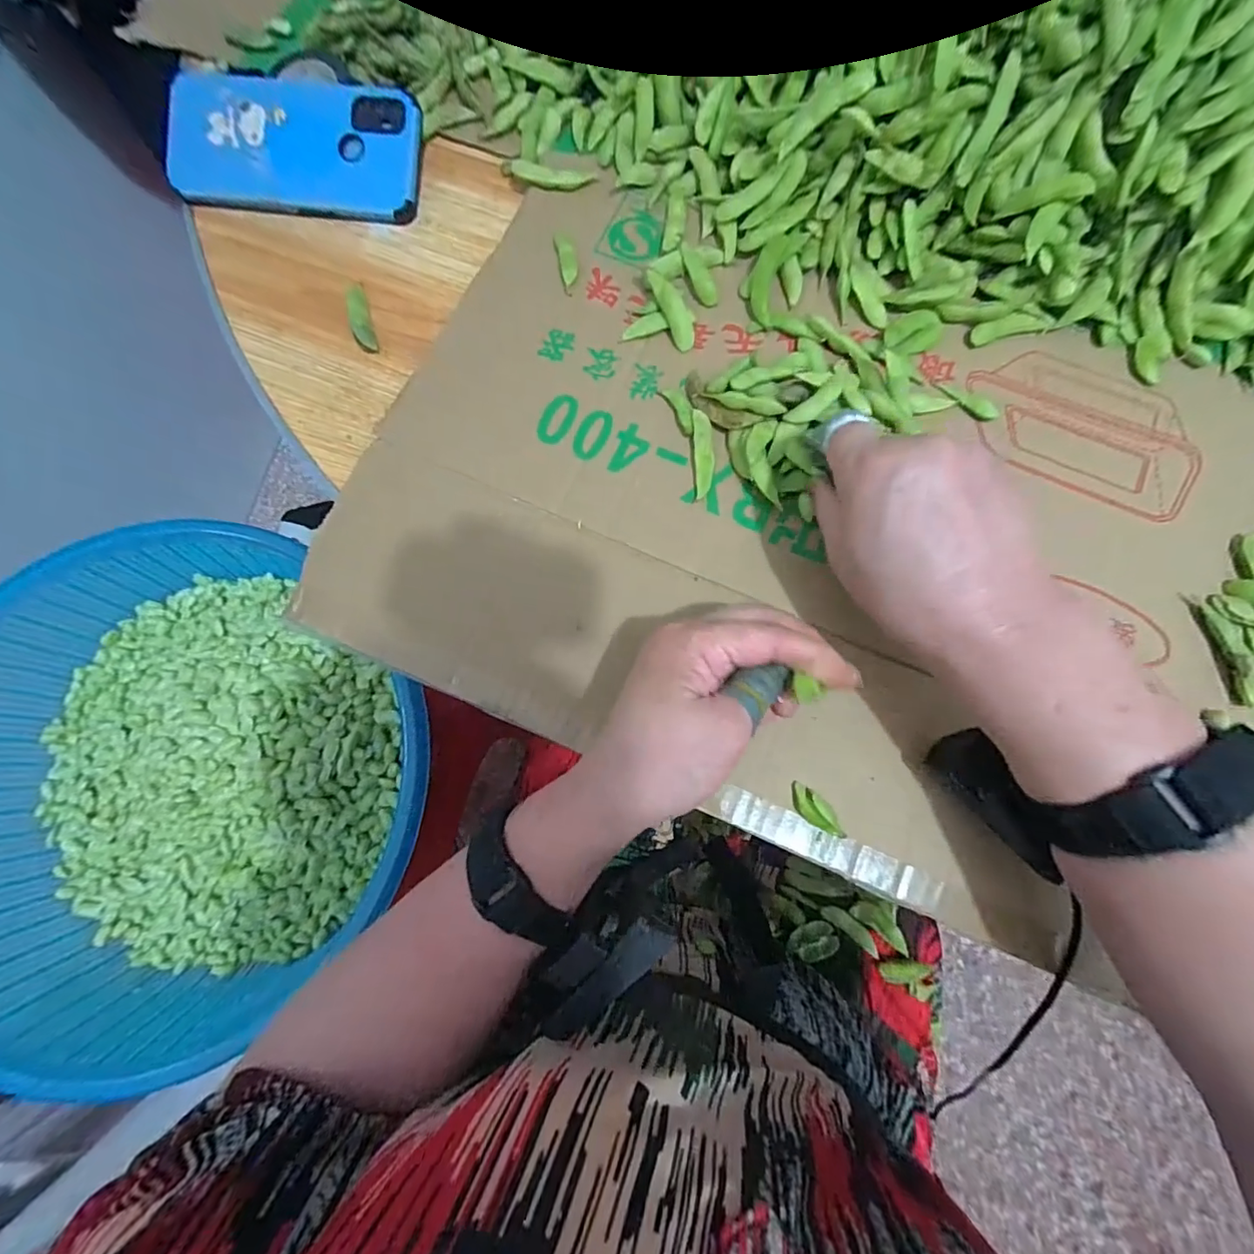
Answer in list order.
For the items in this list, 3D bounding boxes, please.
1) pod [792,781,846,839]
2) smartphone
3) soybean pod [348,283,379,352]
[{"bbox_3d":[0.097,0.094,0.267,0.034,0.009,0.013,41,81,9],"label":"pod"},{"bbox_3d":[-0.221,-0.318,0.350,0.162,0.010,0.086,2,95,0],"label":"smartphone"},{"bbox_3d":[-0.171,-0.199,0.337,0.012,0.007,0.048,-17,78,-3],"label":"soybean pod"}]

